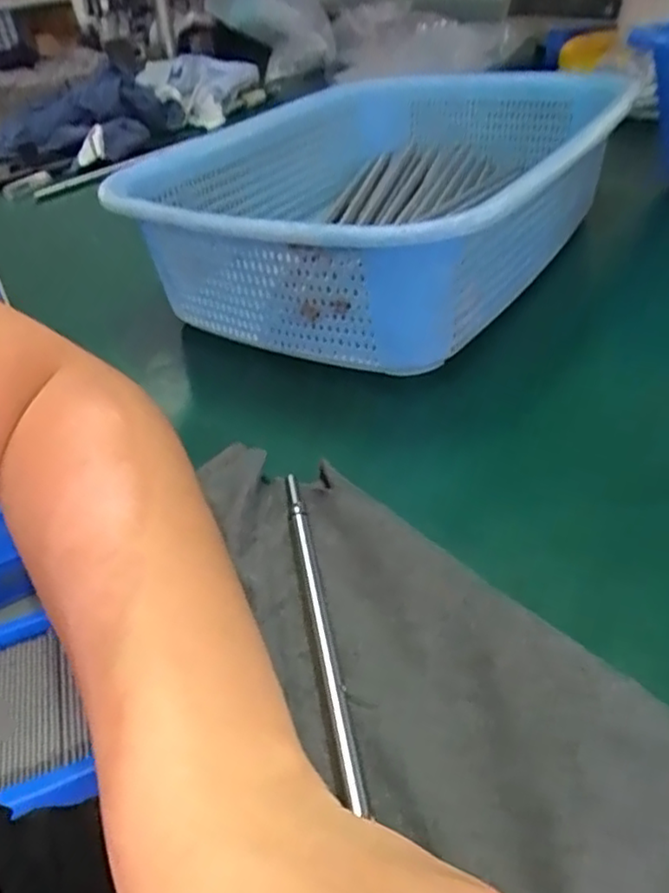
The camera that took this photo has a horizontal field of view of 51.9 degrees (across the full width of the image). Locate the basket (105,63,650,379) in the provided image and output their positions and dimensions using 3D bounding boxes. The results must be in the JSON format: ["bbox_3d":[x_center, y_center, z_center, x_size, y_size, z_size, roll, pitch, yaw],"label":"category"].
[{"bbox_3d":[0.028,-0.151,0.429,0.215,0.087,0.282,17,44,29],"label":"basket"}]

